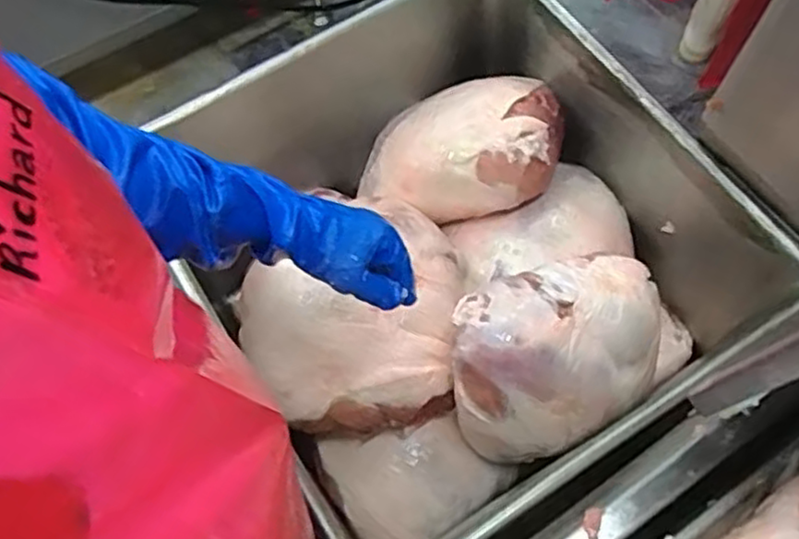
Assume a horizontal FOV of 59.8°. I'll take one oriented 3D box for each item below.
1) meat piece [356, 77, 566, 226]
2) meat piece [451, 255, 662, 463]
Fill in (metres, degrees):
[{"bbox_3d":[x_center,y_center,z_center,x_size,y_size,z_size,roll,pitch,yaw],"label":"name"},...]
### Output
[{"bbox_3d":[0.093,-0.199,1.079,0.305,0.128,0.232,4,68,3],"label":"meat piece"},{"bbox_3d":[0.203,0.114,0.910,0.272,0.182,0.217,-12,68,-4],"label":"meat piece"}]

